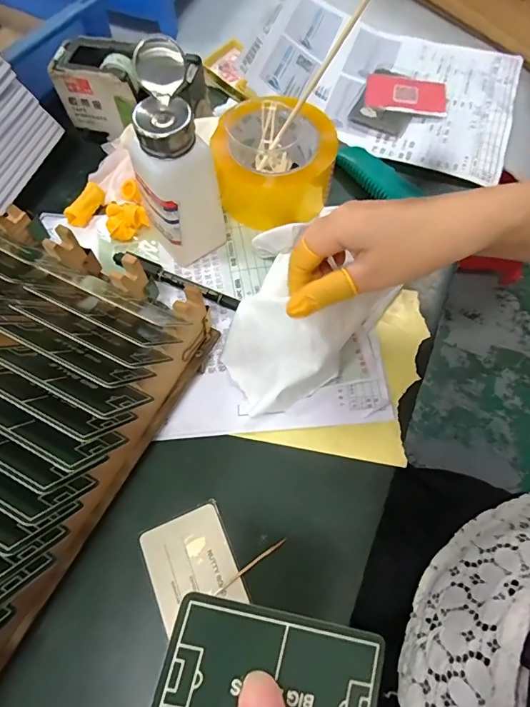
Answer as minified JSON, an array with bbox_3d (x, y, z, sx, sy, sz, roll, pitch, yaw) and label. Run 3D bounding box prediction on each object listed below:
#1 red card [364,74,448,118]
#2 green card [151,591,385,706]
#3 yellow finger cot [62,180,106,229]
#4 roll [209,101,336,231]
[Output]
[{"bbox_3d":[0.154,-0.283,0.459,0.087,0.007,0.058,10,68,2],"label":"red card"},{"bbox_3d":[0.003,0.125,0.156,0.083,0.004,0.052,20,70,-10],"label":"green card"},{"bbox_3d":[-0.167,-0.137,0.393,0.015,0.018,0.046,25,69,7],"label":"yellow finger cot"},{"bbox_3d":[0.010,-0.175,0.384,0.102,0.068,0.090,12,68,2],"label":"roll"}]

